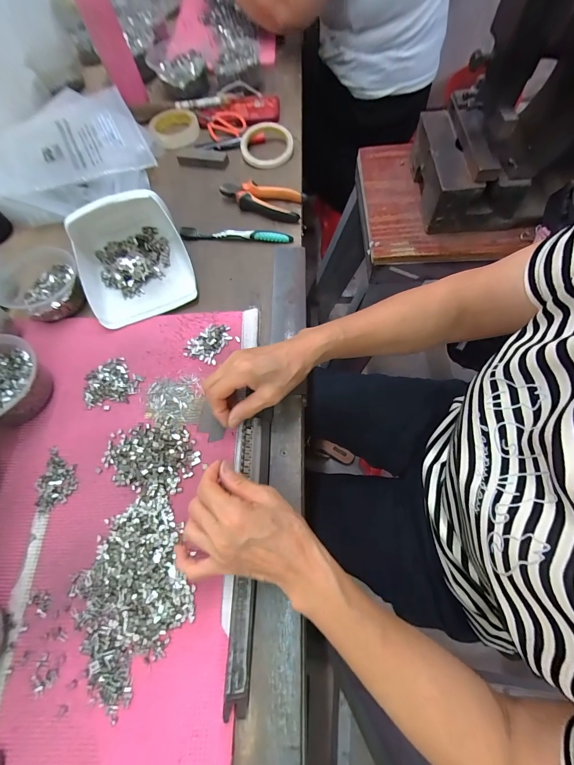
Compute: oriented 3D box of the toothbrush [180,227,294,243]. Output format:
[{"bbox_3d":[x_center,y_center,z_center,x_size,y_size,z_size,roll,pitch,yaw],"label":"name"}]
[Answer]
[{"bbox_3d":[-0.084,-0.241,0.514,0.183,0.017,0.014,6,67,5],"label":"toothbrush"}]

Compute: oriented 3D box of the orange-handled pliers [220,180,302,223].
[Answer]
[{"bbox_3d":[-0.044,-0.311,0.541,0.145,0.022,0.056,15,68,12],"label":"orange-handled pliers"}]

